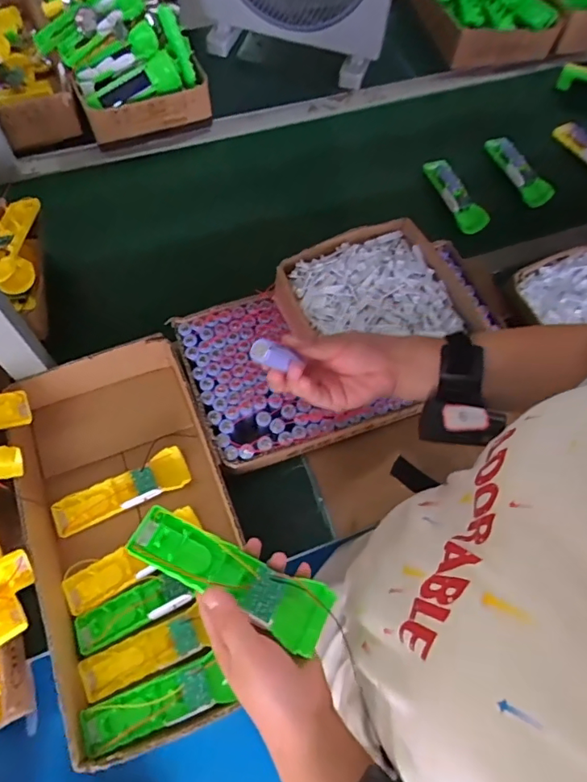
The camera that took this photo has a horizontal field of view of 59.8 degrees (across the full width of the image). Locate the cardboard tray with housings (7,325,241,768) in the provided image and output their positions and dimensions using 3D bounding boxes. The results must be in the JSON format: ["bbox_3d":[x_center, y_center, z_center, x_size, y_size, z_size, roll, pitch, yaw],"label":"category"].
[{"bbox_3d":[-0.181,0.153,0.590,0.217,0.077,0.423,-18,67,-11],"label":"cardboard tray with housings"}]

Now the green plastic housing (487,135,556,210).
[{"bbox_3d":[0.391,-0.382,0.889,0.046,0.033,0.147,-43,93,-20],"label":"green plastic housing"}]

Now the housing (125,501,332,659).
[{"bbox_3d":[-0.050,0.141,0.395,0.164,0.025,0.044,25,66,8],"label":"housing"}]

